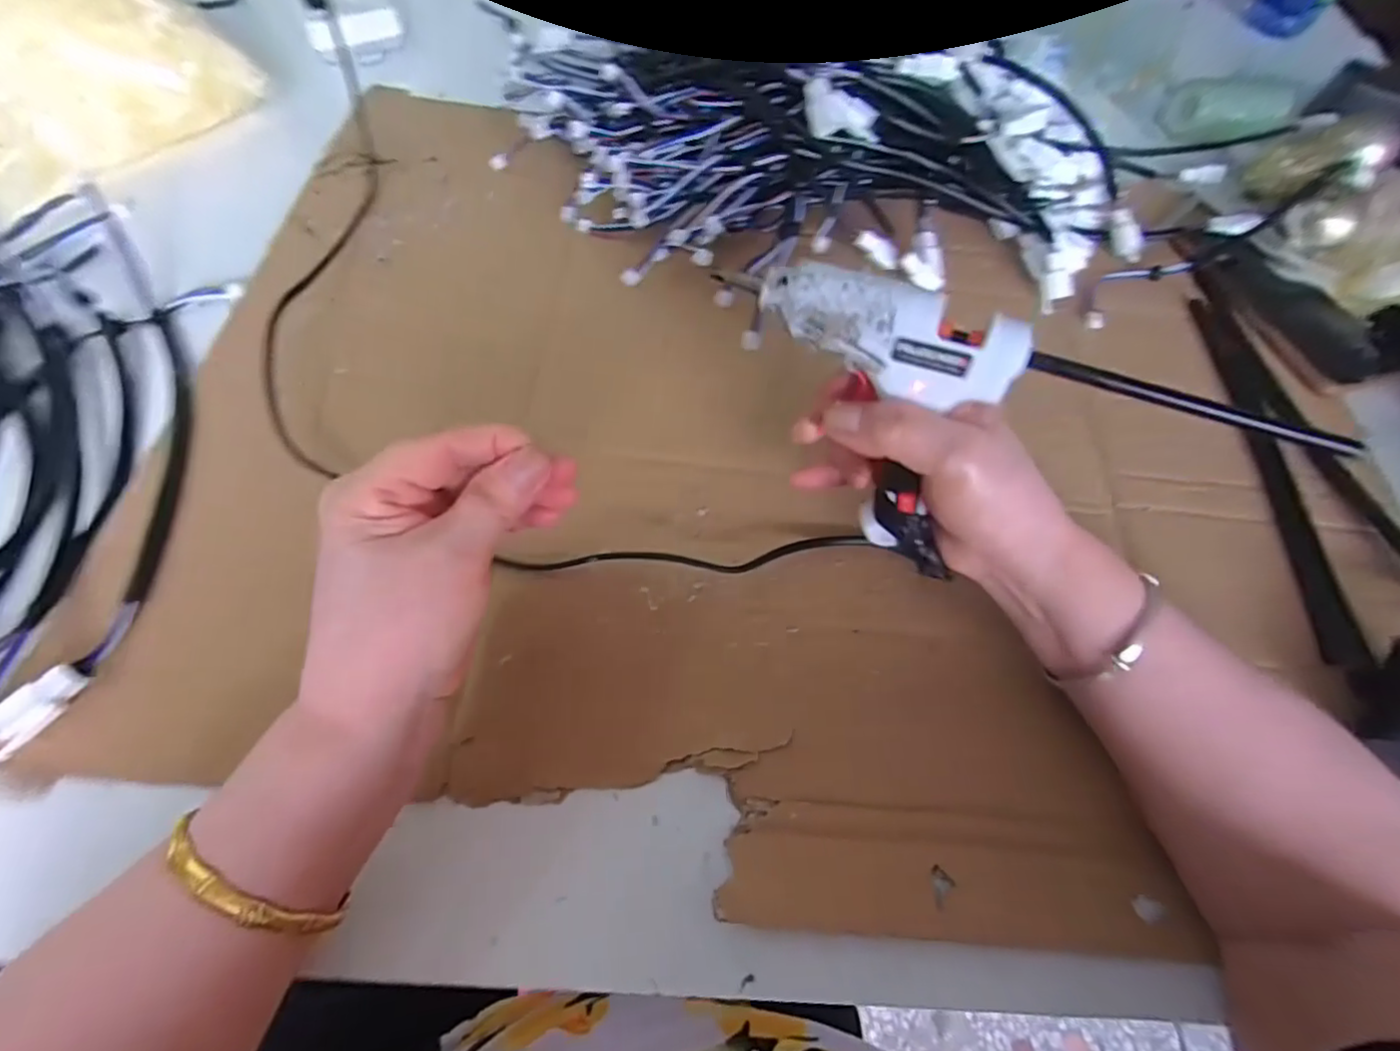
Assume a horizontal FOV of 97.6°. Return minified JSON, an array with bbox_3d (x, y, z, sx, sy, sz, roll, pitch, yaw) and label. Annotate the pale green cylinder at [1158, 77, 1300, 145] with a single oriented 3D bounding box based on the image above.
[{"bbox_3d":[0.481,-0.377,0.555,0.098,0.039,0.036,5,61,12],"label":"pale green cylinder"}]

